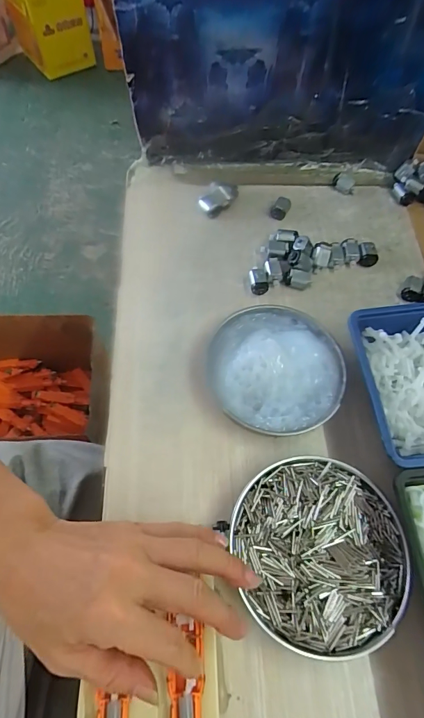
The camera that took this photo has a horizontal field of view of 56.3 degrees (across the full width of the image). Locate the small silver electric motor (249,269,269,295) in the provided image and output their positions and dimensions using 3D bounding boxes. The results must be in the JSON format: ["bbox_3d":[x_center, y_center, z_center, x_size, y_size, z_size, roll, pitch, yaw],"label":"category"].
[{"bbox_3d":[0.052,-0.084,0.436,0.020,0.014,0.026,-3,63,-5],"label":"small silver electric motor"}]

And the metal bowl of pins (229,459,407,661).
[{"bbox_3d":[0.083,0.147,0.309,0.127,0.022,0.130,1,63,-2],"label":"metal bowl of pins"}]

